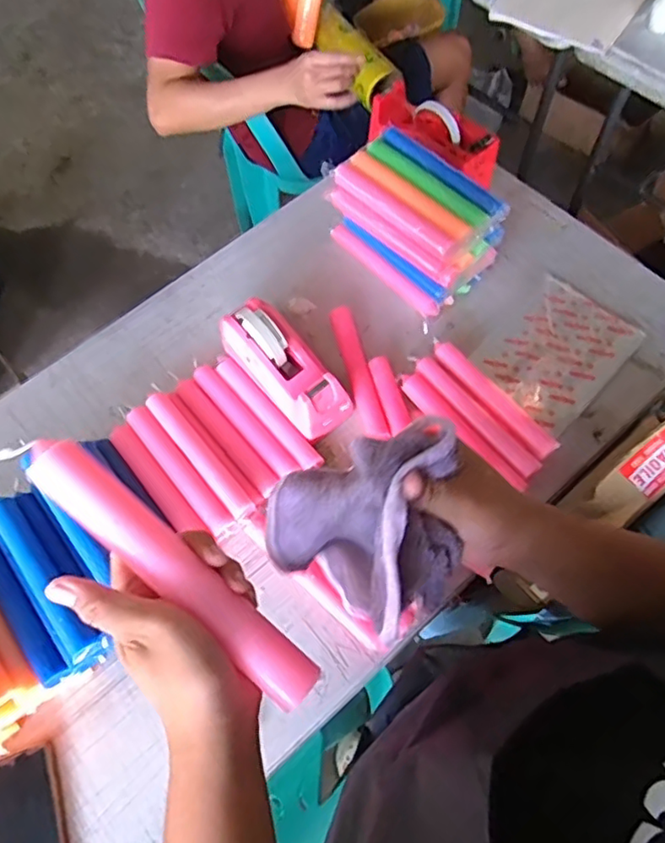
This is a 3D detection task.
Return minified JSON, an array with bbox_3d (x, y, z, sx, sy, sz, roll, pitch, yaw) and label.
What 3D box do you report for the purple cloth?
[{"bbox_3d":[0.020,0.060,0.313,0.108,0.059,0.097,-14,66,-3],"label":"purple cloth"}]

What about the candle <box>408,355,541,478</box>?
[{"bbox_3d":[0.171,-0.011,0.725,0.025,0.022,0.207,-38,70,-13],"label":"candle"}]

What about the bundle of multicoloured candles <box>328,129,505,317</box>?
[{"bbox_3d":[0.106,-0.262,0.776,0.111,0.129,0.200,-42,70,-14],"label":"bundle of multicoloured candles"}]

